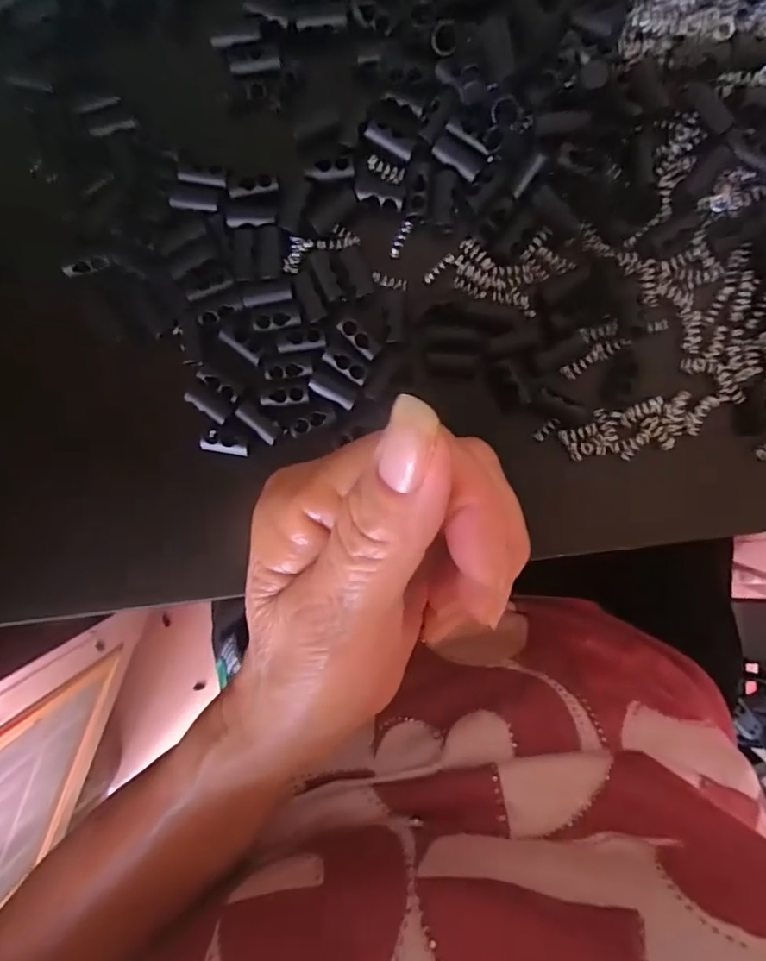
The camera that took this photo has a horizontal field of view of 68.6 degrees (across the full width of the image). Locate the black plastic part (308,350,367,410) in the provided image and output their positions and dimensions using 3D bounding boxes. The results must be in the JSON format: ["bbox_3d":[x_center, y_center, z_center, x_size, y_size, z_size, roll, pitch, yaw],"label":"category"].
[{"bbox_3d":[-0.016,-0.036,0.200,0.017,0.004,0.016,28,95,0],"label":"black plastic part"}]

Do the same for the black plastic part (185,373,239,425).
[{"bbox_3d":[-0.062,-0.030,0.202,0.017,0.004,0.013,34,95,0],"label":"black plastic part"}]

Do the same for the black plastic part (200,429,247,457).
[{"bbox_3d":[-0.057,-0.013,0.203,0.016,0.004,0.007,13,95,2],"label":"black plastic part"}]

